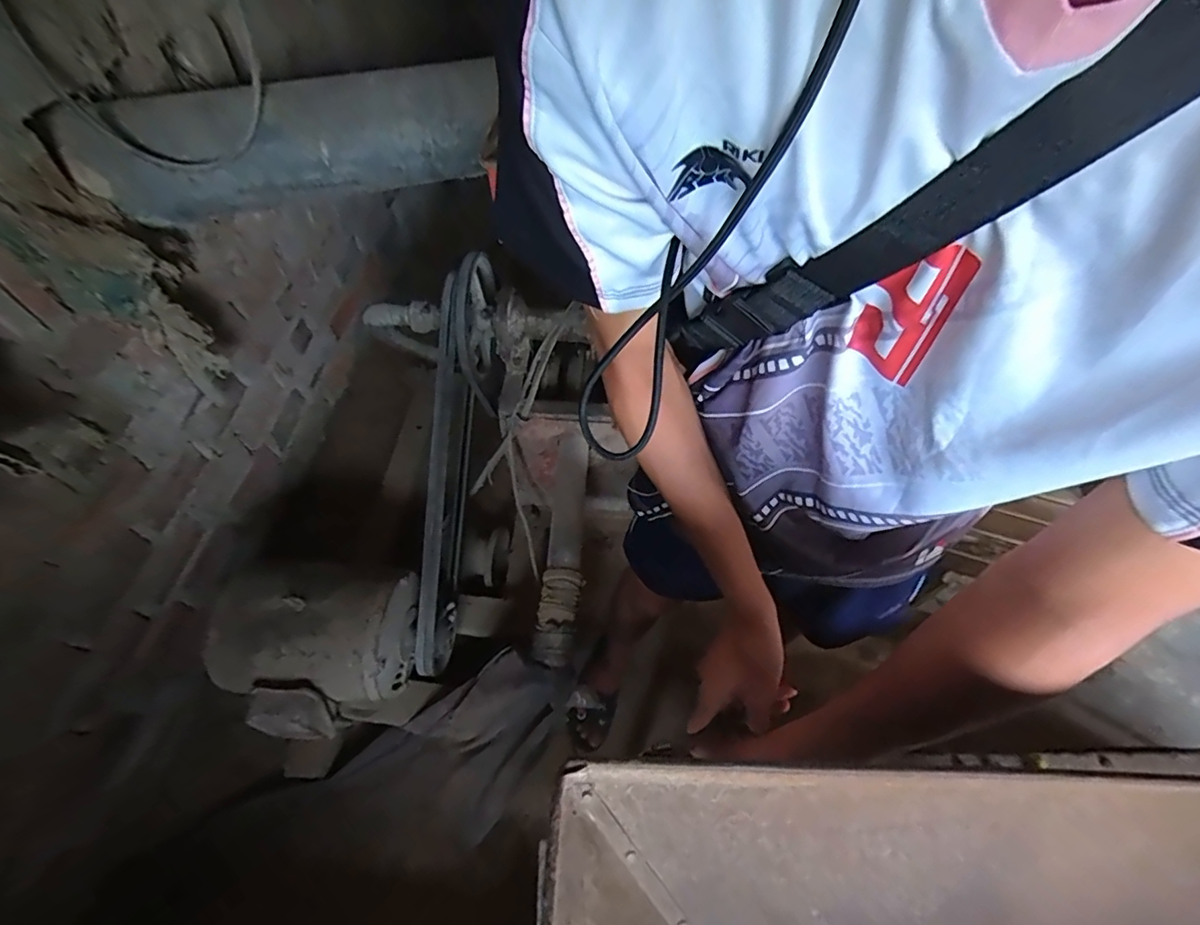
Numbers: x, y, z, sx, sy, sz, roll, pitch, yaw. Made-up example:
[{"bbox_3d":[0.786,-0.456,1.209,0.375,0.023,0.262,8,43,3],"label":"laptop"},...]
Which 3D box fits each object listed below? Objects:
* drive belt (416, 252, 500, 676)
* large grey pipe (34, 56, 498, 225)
[{"bbox_3d":[-0.305,-0.003,1.112,0.067,0.225,0.835,5,89,4],"label":"drive belt"},{"bbox_3d":[-0.578,-0.609,0.997,0.690,0.183,0.190,-14,56,-9],"label":"large grey pipe"}]

